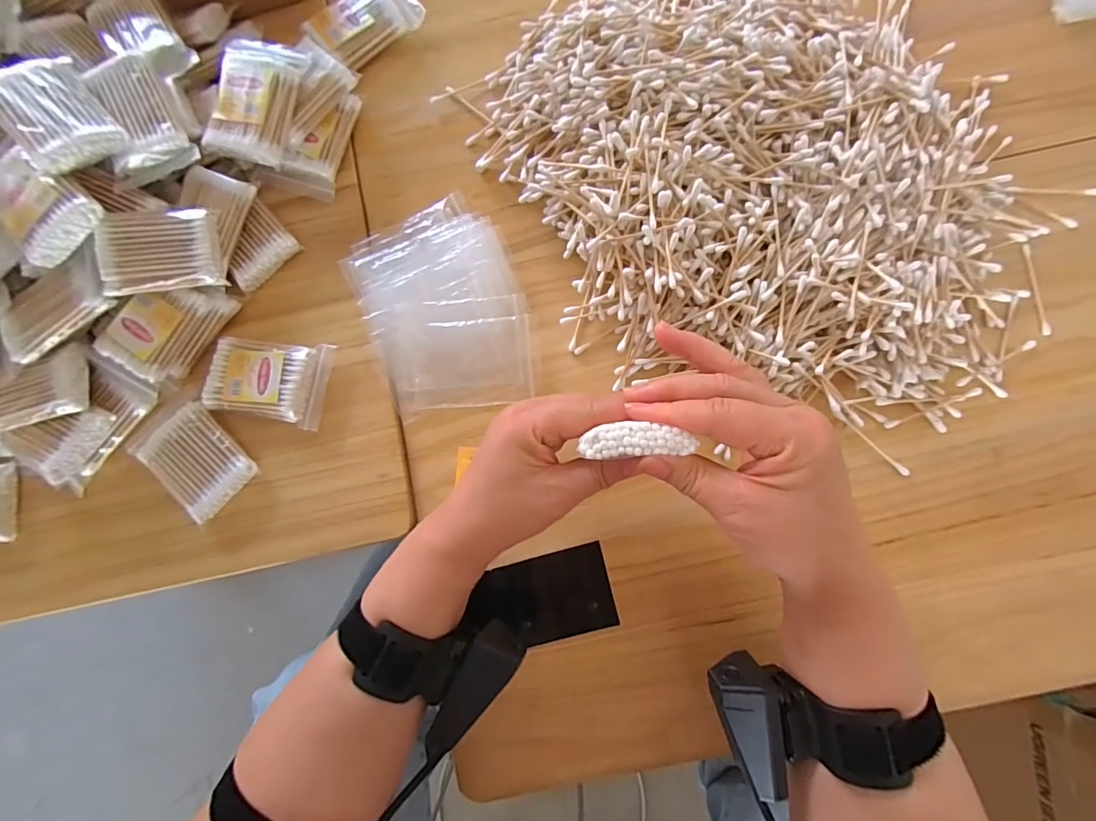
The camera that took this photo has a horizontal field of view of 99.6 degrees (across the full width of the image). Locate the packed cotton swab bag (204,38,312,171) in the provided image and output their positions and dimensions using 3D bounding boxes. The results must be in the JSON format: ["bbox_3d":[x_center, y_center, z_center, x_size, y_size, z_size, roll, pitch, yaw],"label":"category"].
[{"bbox_3d":[-0.222,-0.238,0.349,0.056,0.011,0.093,12,83,3],"label":"packed cotton swab bag"}]

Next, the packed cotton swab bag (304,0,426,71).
[{"bbox_3d":[-0.155,-0.332,0.395,0.087,0.021,0.056,-42,83,-2],"label":"packed cotton swab bag"}]

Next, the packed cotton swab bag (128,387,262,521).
[{"bbox_3d":[-0.270,0.033,0.351,0.090,0.019,0.059,42,87,7],"label":"packed cotton swab bag"}]

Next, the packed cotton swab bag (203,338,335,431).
[{"bbox_3d":[-0.214,-0.025,0.359,0.086,0.020,0.062,11,84,4],"label":"packed cotton swab bag"}]

